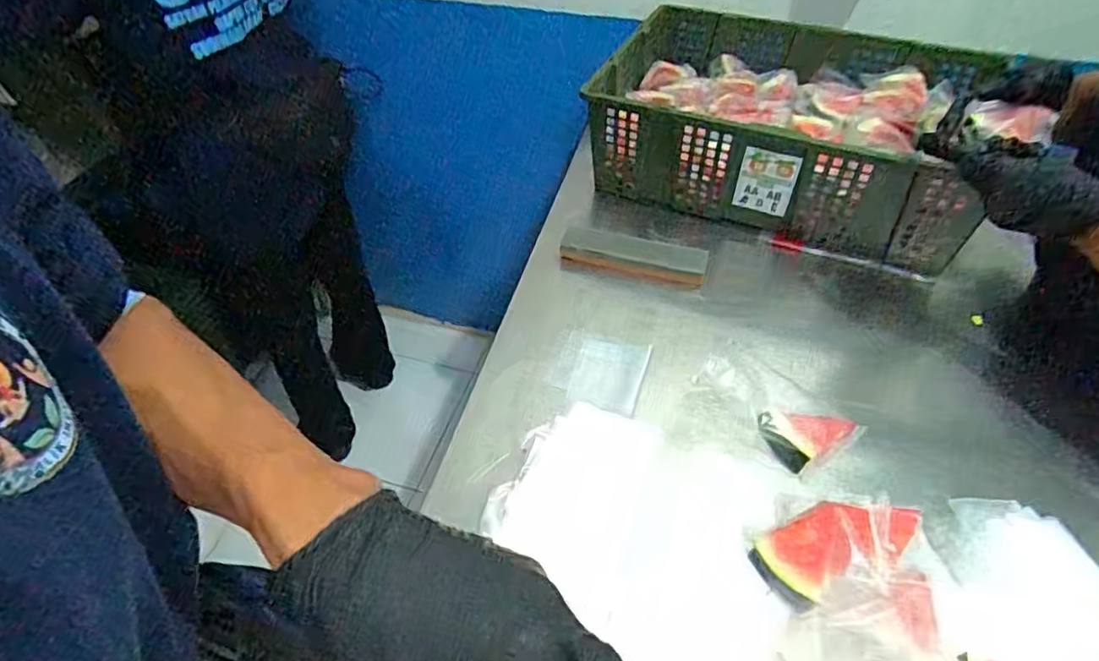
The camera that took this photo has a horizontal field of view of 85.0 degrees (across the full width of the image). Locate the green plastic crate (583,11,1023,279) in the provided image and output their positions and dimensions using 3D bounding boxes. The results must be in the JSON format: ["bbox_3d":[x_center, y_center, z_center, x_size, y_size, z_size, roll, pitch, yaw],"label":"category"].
[{"bbox_3d":[0.356,-0.324,0.951,0.538,0.177,0.392,17,49,16],"label":"green plastic crate"}]

